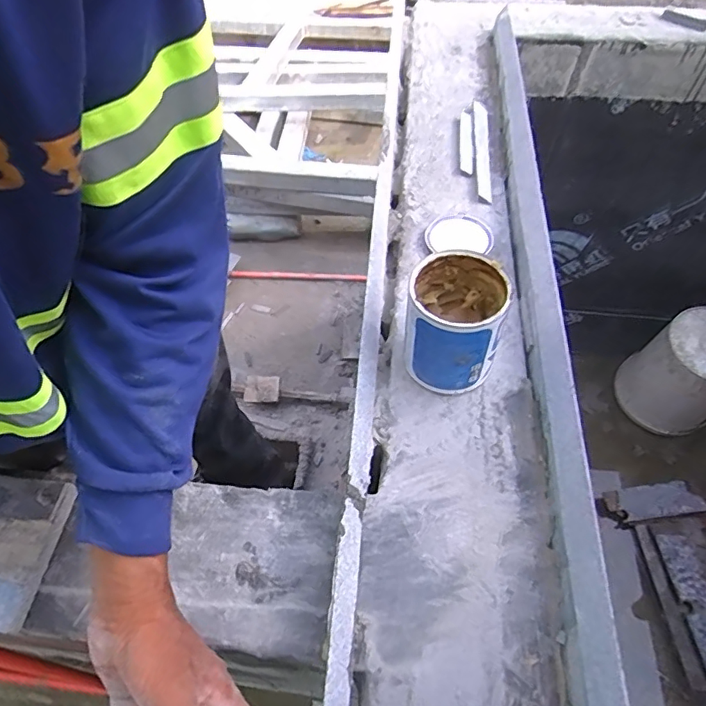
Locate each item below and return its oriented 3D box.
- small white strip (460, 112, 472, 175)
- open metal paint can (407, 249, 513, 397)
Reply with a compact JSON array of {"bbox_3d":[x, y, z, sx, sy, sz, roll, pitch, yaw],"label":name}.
[{"bbox_3d":[0.182,-0.339,0.821,0.018,0.014,0.154,4,56,4],"label":"small white strip"},{"bbox_3d":[0.105,-0.030,0.540,0.092,0.119,0.097,-1,56,1],"label":"open metal paint can"}]

